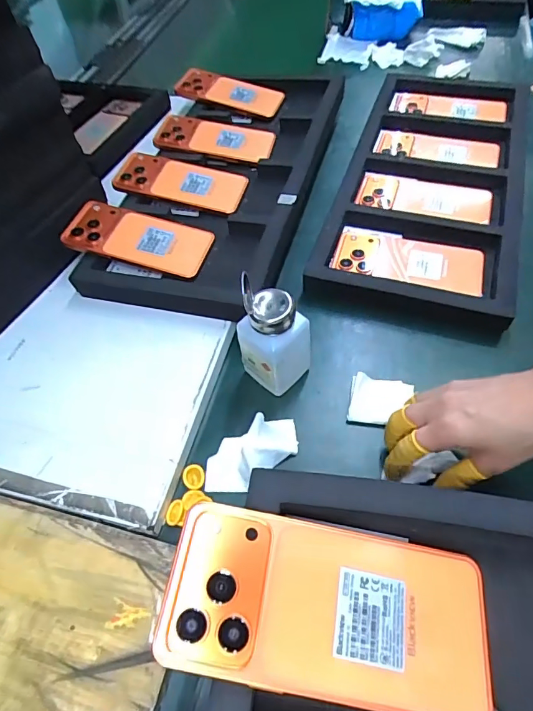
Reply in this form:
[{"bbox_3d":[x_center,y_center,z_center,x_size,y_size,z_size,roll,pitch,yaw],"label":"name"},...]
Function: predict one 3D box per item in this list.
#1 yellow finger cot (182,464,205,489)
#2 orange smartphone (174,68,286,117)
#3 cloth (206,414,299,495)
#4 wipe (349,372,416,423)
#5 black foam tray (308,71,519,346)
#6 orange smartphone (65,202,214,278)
[{"bbox_3d":[-0.066,0.109,0.394,0.020,0.004,0.021,-4,55,5],"label":"yellow finger cot"},{"bbox_3d":[-0.059,-0.418,0.693,0.164,0.016,0.070,16,70,0],"label":"orange smartphone"},{"bbox_3d":[-0.015,0.086,0.397,0.096,0.021,0.046,-33,58,-15],"label":"cloth"},{"bbox_3d":[0.111,0.043,0.423,0.060,0.012,0.049,4,56,10],"label":"wipe"},{"bbox_3d":[0.224,-0.249,0.595,0.226,0.038,0.500,11,58,15],"label":"black foam tray"},{"bbox_3d":[-0.150,-0.138,0.516,0.161,0.011,0.073,13,59,-2],"label":"orange smartphone"}]

